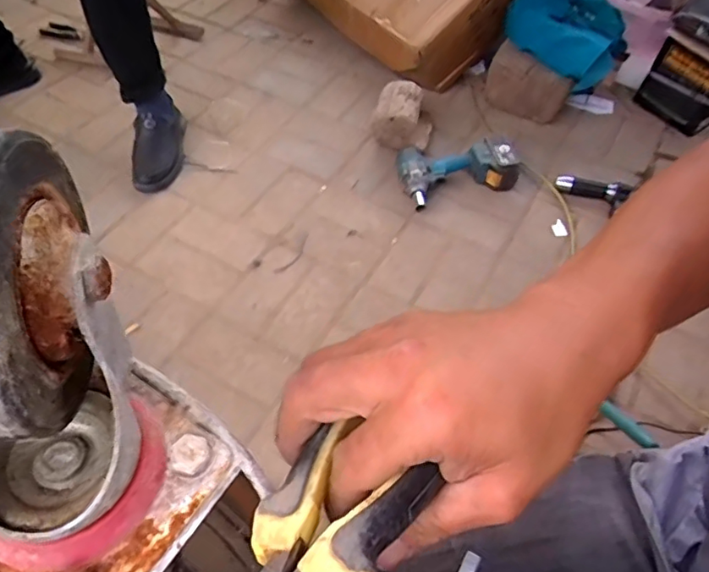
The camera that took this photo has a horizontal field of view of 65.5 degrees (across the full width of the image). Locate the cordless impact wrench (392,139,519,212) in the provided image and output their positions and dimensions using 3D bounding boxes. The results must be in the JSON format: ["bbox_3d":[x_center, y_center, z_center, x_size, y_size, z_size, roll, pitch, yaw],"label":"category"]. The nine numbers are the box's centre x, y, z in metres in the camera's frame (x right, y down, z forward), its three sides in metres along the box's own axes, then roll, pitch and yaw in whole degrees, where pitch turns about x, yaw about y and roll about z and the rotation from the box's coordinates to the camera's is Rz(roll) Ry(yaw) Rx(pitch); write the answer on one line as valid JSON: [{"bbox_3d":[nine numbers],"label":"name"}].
[{"bbox_3d":[0.212,-0.253,1.146,0.242,0.094,0.144,-13,54,-11],"label":"cordless impact wrench"}]

